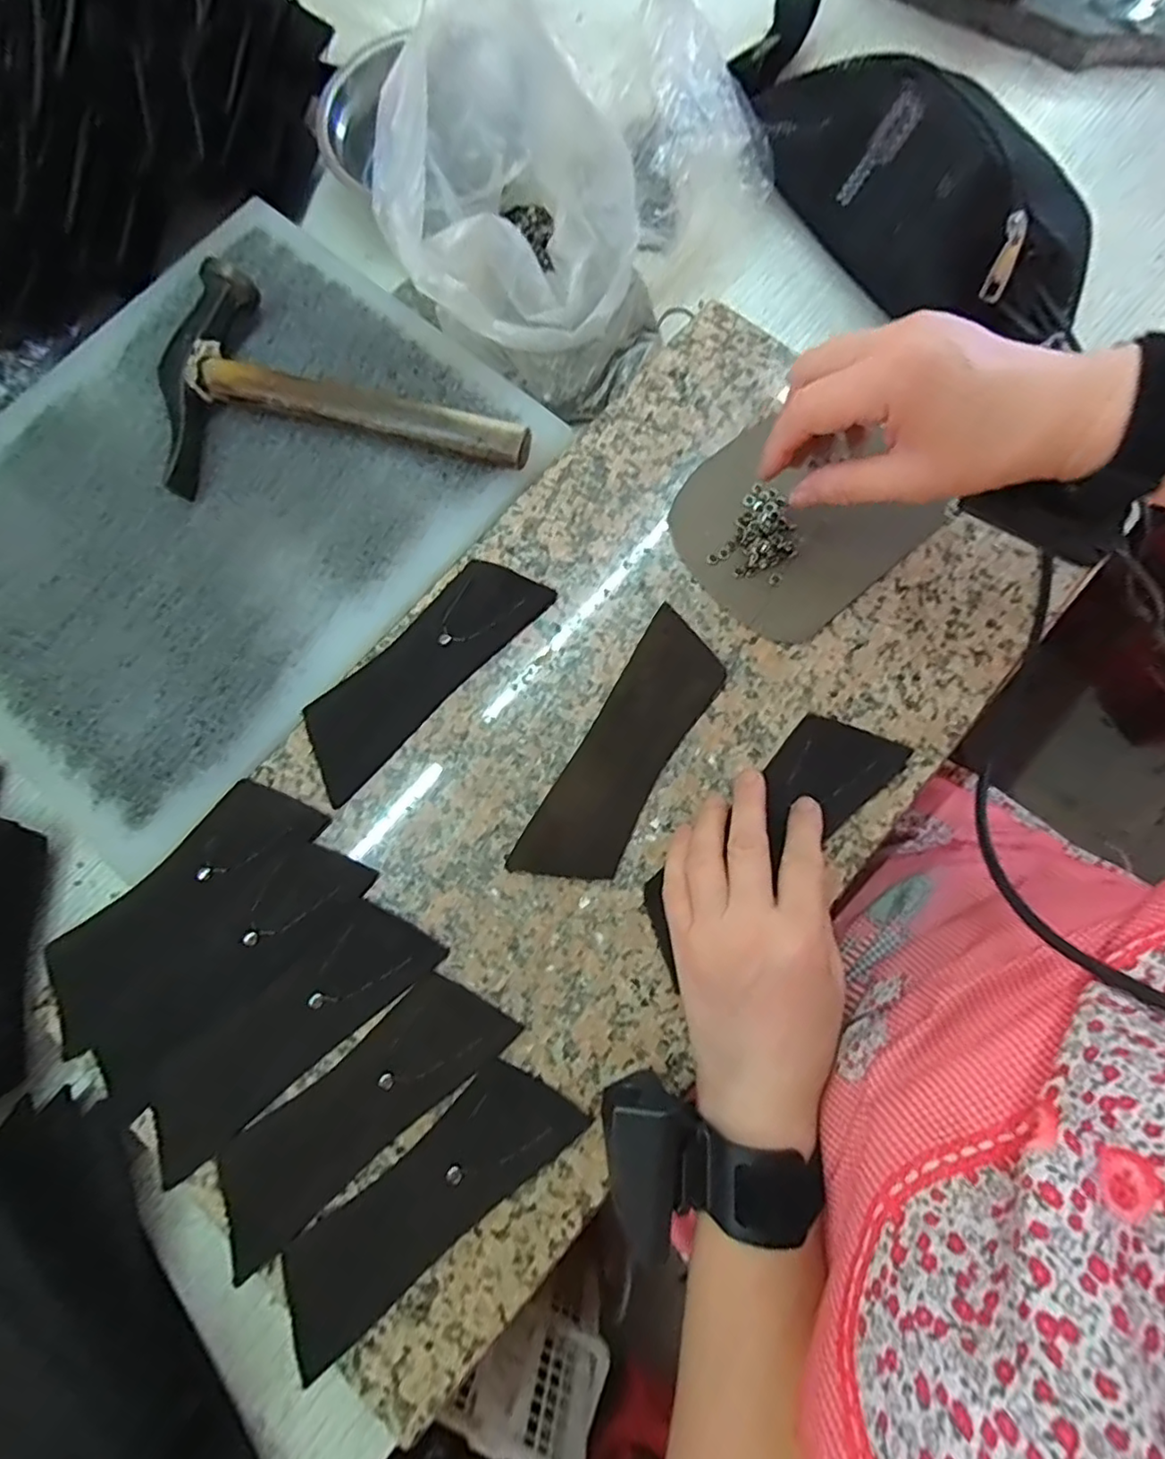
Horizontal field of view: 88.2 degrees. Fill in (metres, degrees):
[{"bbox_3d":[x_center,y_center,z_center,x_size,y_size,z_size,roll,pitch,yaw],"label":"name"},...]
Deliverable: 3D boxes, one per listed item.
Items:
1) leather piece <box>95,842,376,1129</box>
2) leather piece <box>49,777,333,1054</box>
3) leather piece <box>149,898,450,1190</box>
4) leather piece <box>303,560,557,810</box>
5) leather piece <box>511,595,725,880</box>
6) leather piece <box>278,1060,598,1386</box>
[{"bbox_3d":[-0.188,0.130,0.323,0.049,0.011,0.165,41,79,10],"label":"leather piece"},{"bbox_3d":[-0.224,0.094,0.328,0.167,0.006,0.053,-44,81,-7],"label":"leather piece"},{"bbox_3d":[-0.154,0.159,0.314,0.165,0.009,0.052,-42,85,-7],"label":"leather piece"},{"bbox_3d":[-0.096,-0.037,0.356,0.166,0.005,0.052,-44,81,-7],"label":"leather piece"},{"bbox_3d":[0.025,0.013,0.340,0.051,0.004,0.164,30,81,7],"label":"leather piece"},{"bbox_3d":[-0.077,0.230,0.296,0.160,0.006,0.050,-39,80,-7],"label":"leather piece"}]

